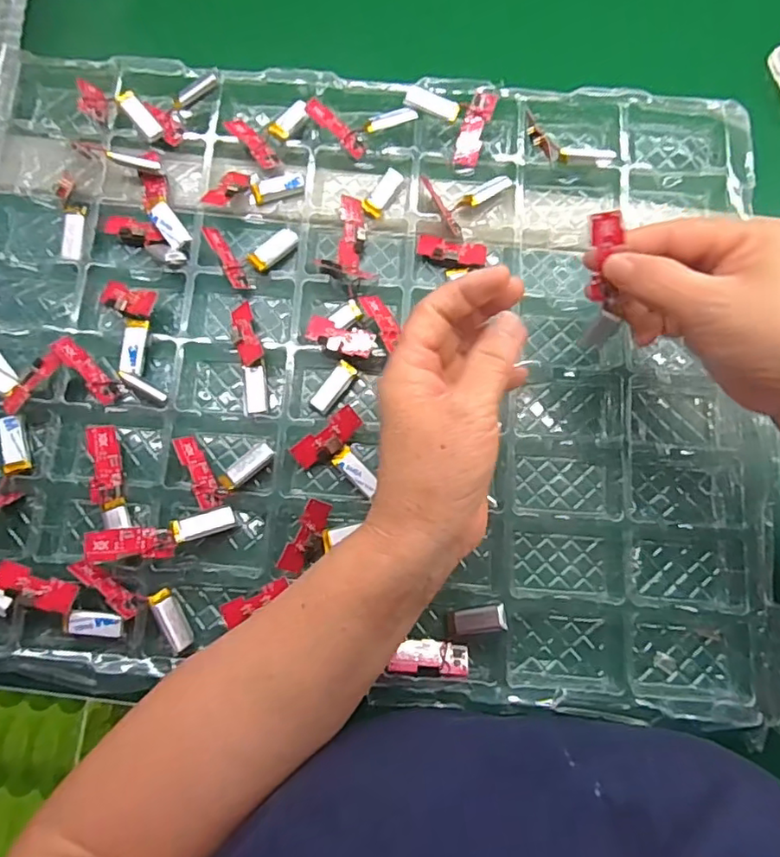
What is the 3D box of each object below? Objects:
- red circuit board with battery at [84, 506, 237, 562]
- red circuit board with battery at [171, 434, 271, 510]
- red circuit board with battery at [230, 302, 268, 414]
[{"bbox_3d":[-0.124,0.059,0.320,0.076,0.008,0.020,-11,77,-21],"label":"red circuit board with battery"},{"bbox_3d":[-0.094,0.016,0.335,0.048,0.014,0.043,-27,80,-5],"label":"red circuit board with battery"},{"bbox_3d":[-0.084,-0.043,0.354,0.016,0.013,0.070,-14,79,-2],"label":"red circuit board with battery"}]

